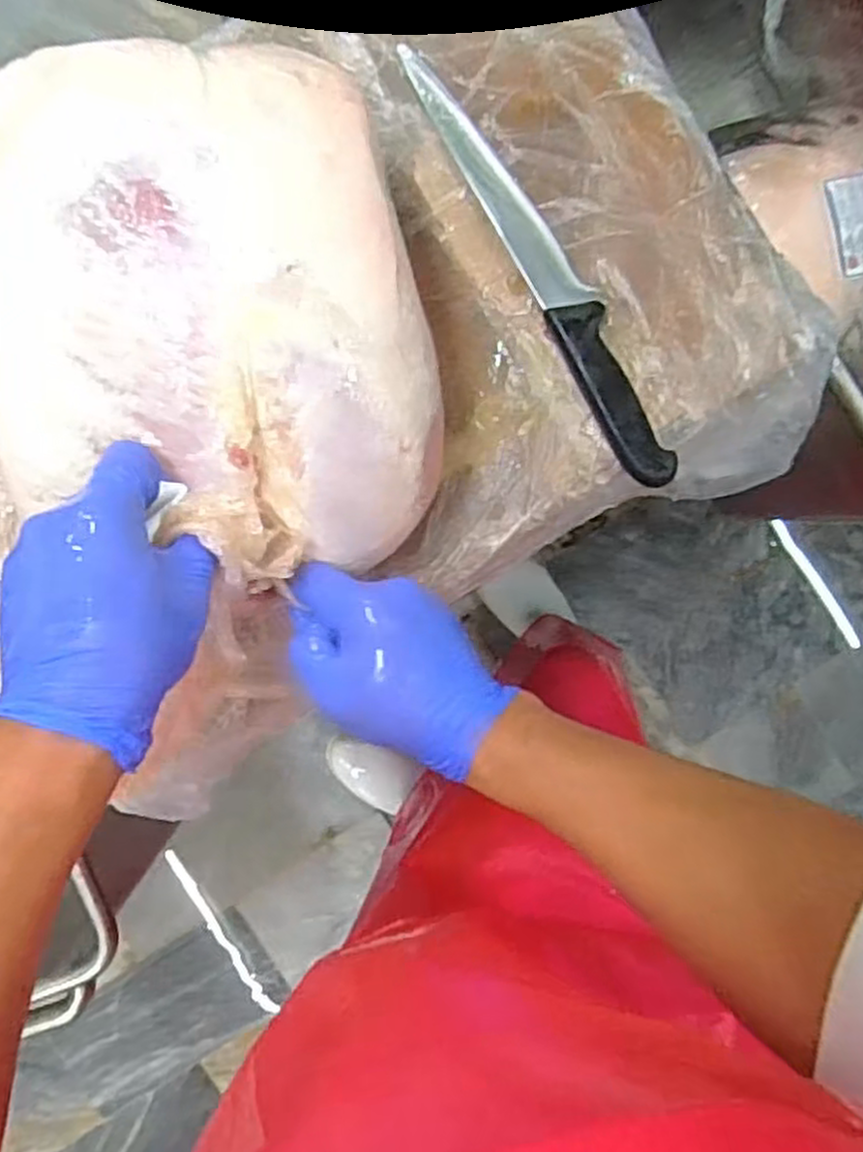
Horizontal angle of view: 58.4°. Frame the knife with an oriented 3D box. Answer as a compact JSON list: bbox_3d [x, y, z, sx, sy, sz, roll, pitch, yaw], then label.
[{"bbox_3d":[0.075,-0.208,0.512,0.037,0.025,0.323,-29,92,2],"label":"knife"}]

